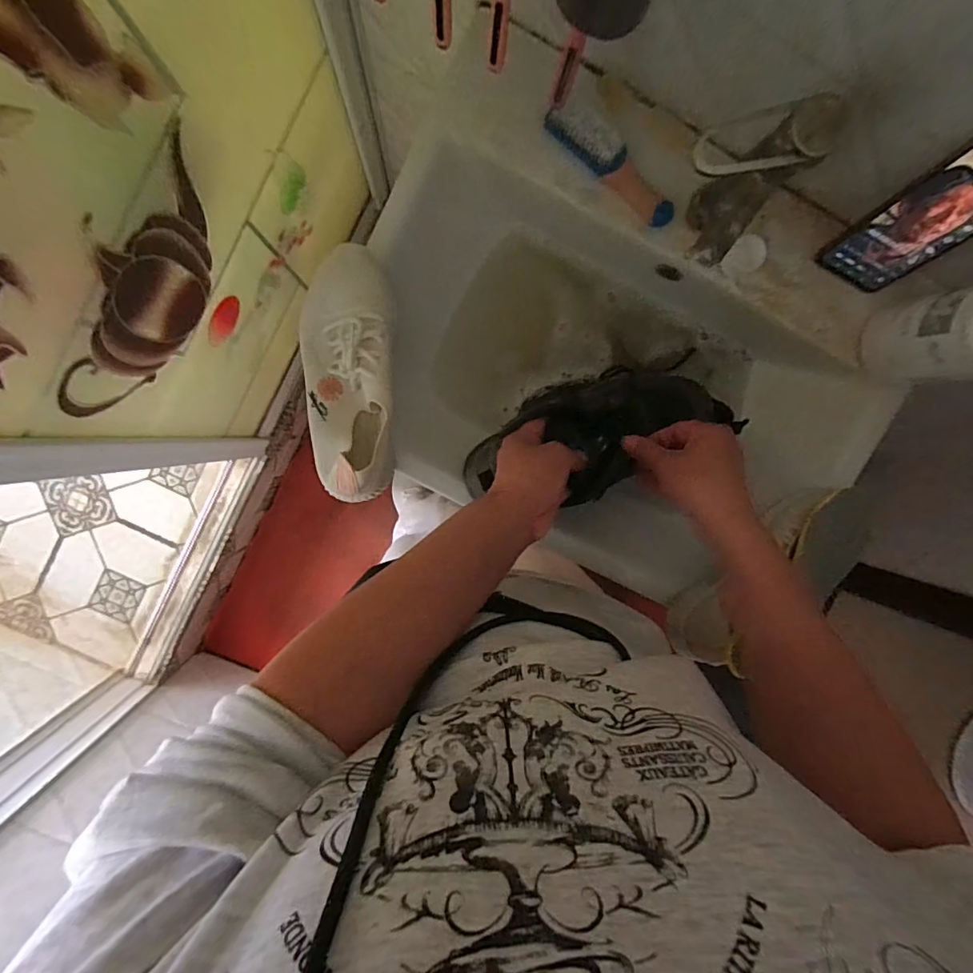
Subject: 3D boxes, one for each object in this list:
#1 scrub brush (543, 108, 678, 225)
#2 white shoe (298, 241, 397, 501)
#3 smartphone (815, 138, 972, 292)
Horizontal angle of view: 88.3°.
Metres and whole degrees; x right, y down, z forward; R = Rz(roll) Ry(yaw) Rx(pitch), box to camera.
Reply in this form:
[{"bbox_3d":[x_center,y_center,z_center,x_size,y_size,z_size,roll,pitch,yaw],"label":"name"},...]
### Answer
[{"bbox_3d":[0.129,-0.328,0.511,0.157,0.036,0.032,33,92,-8],"label":"scrub brush"},{"bbox_3d":[-0.133,-0.108,0.482,0.090,0.077,0.240,-1,96,-5],"label":"white shoe"},{"bbox_3d":[0.398,-0.238,0.455,0.080,0.169,0.008,26,78,-4],"label":"smartphone"}]

